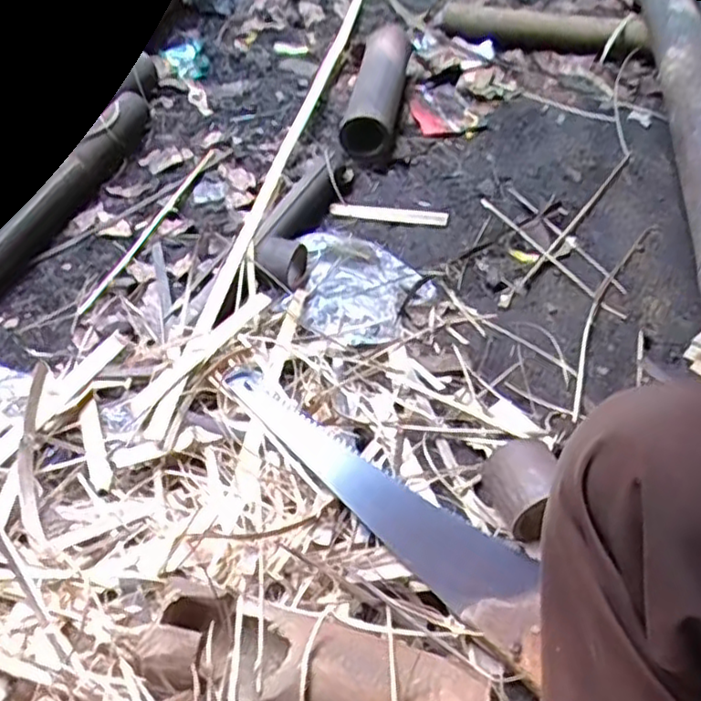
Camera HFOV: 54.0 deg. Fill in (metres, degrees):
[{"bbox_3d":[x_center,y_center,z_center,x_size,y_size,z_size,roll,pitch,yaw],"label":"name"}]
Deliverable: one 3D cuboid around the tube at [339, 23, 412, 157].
[{"bbox_3d":[0.043,-0.459,1.205,0.093,0.087,0.383,5,48,9],"label":"tube"}]

